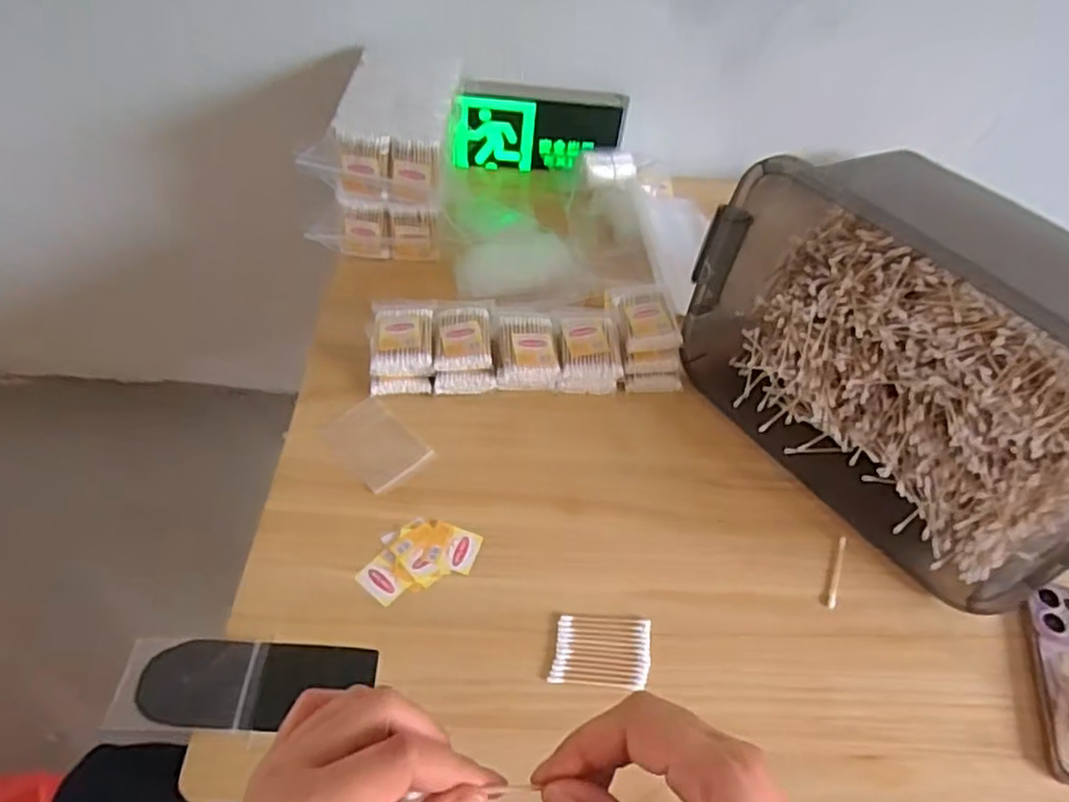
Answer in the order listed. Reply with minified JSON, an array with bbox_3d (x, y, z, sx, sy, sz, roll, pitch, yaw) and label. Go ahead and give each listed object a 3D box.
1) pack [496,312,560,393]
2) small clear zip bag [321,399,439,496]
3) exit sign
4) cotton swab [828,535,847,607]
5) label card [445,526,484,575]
[{"bbox_3d":[-0.007,-0.049,0.704,0.063,0.038,0.088,3,49,-2],"label":"pack"},{"bbox_3d":[-0.147,0.039,0.656,0.094,0.004,0.065,39,57,25],"label":"small clear zip bag"},{"bbox_3d":[0.005,-0.354,0.931,0.219,0.112,0.019,2,39,-6],"label":"exit sign"},{"bbox_3d":[0.257,0.145,0.600,0.007,0.004,0.071,21,51,12],"label":"cotton swab"},{"bbox_3d":[-0.061,0.126,0.595,0.026,0.004,0.038,15,50,7],"label":"label card"}]

